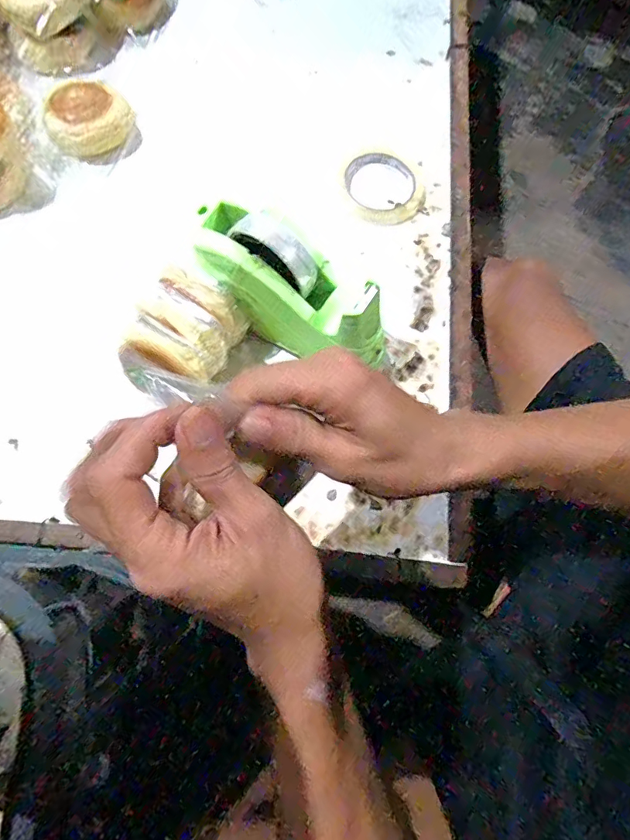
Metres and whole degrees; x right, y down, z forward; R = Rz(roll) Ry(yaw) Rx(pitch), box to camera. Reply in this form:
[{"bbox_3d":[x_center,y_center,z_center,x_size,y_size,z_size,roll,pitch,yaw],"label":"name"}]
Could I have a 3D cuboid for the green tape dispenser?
[{"bbox_3d":[-0.021,-0.115,0.430,0.188,0.121,0.072,38,77,8],"label":"green tape dispenser"}]

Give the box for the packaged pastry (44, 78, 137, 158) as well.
[{"bbox_3d":[-0.254,-0.341,0.531,0.092,0.033,0.082,-26,76,-8],"label":"packaged pastry"}]

